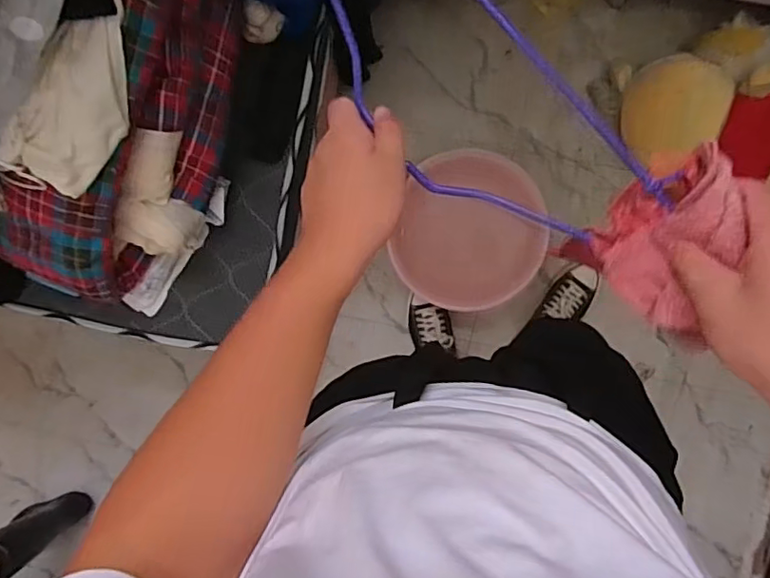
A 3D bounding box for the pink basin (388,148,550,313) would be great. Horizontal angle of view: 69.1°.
[{"bbox_3d":[0.208,-0.132,1.352,0.346,0.107,0.369,0,95,5],"label":"pink basin"}]

